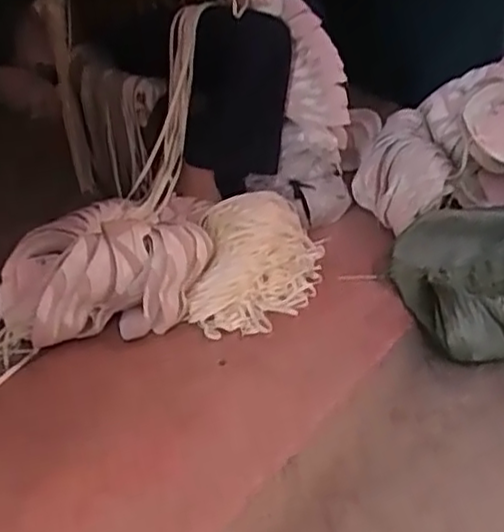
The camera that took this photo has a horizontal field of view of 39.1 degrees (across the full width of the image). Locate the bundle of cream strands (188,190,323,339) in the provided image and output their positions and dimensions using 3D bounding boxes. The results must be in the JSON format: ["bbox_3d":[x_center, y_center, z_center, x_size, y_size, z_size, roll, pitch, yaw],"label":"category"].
[{"bbox_3d":[0.015,-0.018,1.366,0.231,0.095,0.381,5,33,6],"label":"bundle of cream strands"}]

